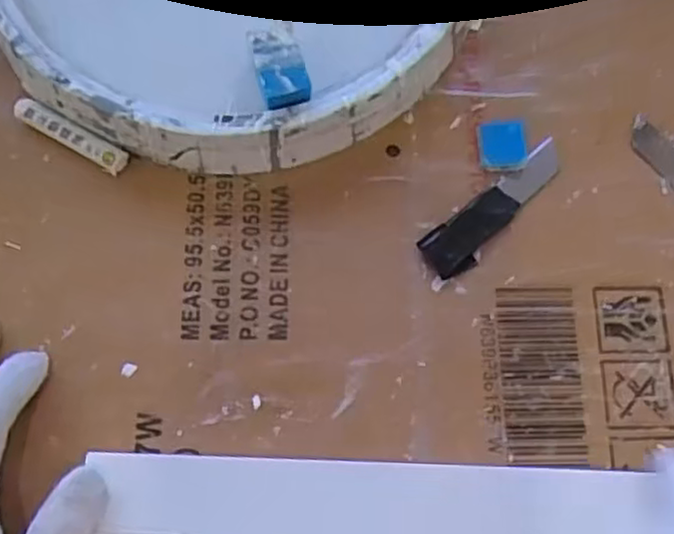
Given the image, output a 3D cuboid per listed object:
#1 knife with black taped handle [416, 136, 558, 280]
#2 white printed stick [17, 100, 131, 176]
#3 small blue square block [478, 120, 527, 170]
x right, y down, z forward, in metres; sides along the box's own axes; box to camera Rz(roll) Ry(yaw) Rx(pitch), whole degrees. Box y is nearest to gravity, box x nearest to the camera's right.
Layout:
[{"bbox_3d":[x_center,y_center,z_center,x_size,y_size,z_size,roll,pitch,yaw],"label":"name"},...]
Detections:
[{"bbox_3d":[0.089,-0.032,0.397,0.098,0.004,0.026,-38,78,-10],"label":"knife with black taped handle"},{"bbox_3d":[-0.146,-0.072,0.395,0.066,0.011,0.013,28,77,7],"label":"white printed stick"},{"bbox_3d":[0.093,-0.069,0.406,0.027,0.007,0.029,2,75,0],"label":"small blue square block"}]

